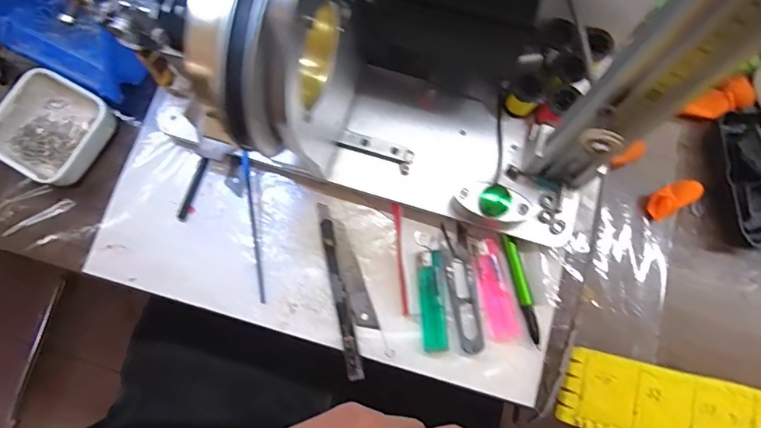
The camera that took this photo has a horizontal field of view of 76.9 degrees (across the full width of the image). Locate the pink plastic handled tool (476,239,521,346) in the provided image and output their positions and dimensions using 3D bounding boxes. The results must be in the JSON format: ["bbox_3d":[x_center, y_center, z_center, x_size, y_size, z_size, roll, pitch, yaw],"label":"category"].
[{"bbox_3d":[0.090,0.061,0.378,0.024,0.008,0.080,-12,78,-1],"label":"pink plastic handled tool"}]

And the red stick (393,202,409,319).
[{"bbox_3d":[0.016,0.036,0.386,0.006,0.010,0.089,-4,78,1],"label":"red stick"}]

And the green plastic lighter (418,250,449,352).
[{"bbox_3d":[0.042,0.068,0.378,0.021,0.009,0.076,-2,78,1],"label":"green plastic lighter"}]

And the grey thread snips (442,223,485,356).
[{"bbox_3d":[0.064,0.060,0.383,0.018,0.009,0.101,-10,78,-1],"label":"grey thread snips"}]

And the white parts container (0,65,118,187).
[{"bbox_3d":[-0.277,-0.071,0.405,0.087,0.031,0.085,33,81,8],"label":"white parts container"}]

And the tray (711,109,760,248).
[{"bbox_3d":[0.302,-0.028,0.389,0.059,0.030,0.107,-6,78,0],"label":"tray"}]

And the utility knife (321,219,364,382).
[{"bbox_3d":[-0.033,0.066,0.380,0.013,0.012,0.126,-13,78,-1],"label":"utility knife"}]

